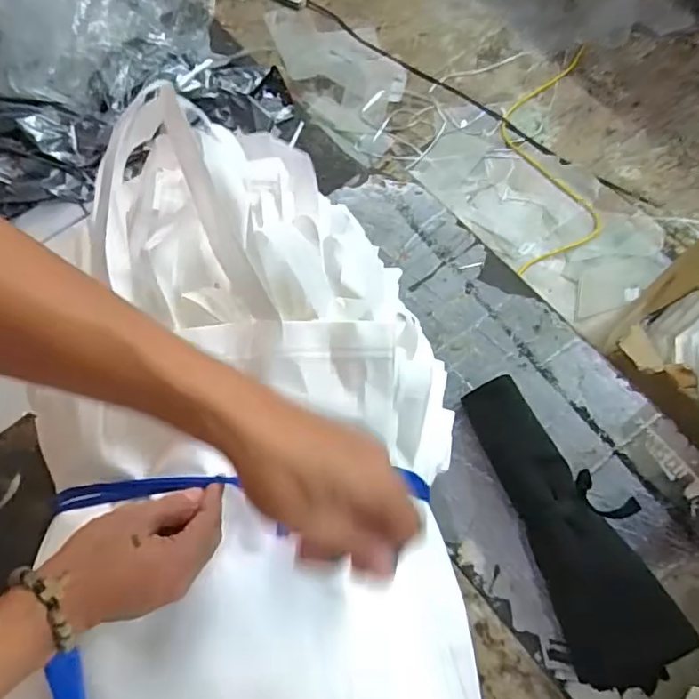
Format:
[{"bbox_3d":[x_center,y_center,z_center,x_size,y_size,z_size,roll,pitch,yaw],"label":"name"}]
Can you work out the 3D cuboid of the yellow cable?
[{"bbox_3d":[0.472,-0.469,1.315,0.204,0.018,0.629,2,71,3],"label":"yellow cable"}]

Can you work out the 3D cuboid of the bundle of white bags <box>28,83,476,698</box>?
[{"bbox_3d":[-0.089,0.110,0.454,0.348,0.127,0.604,-3,78,1],"label":"bundle of white bags"}]

